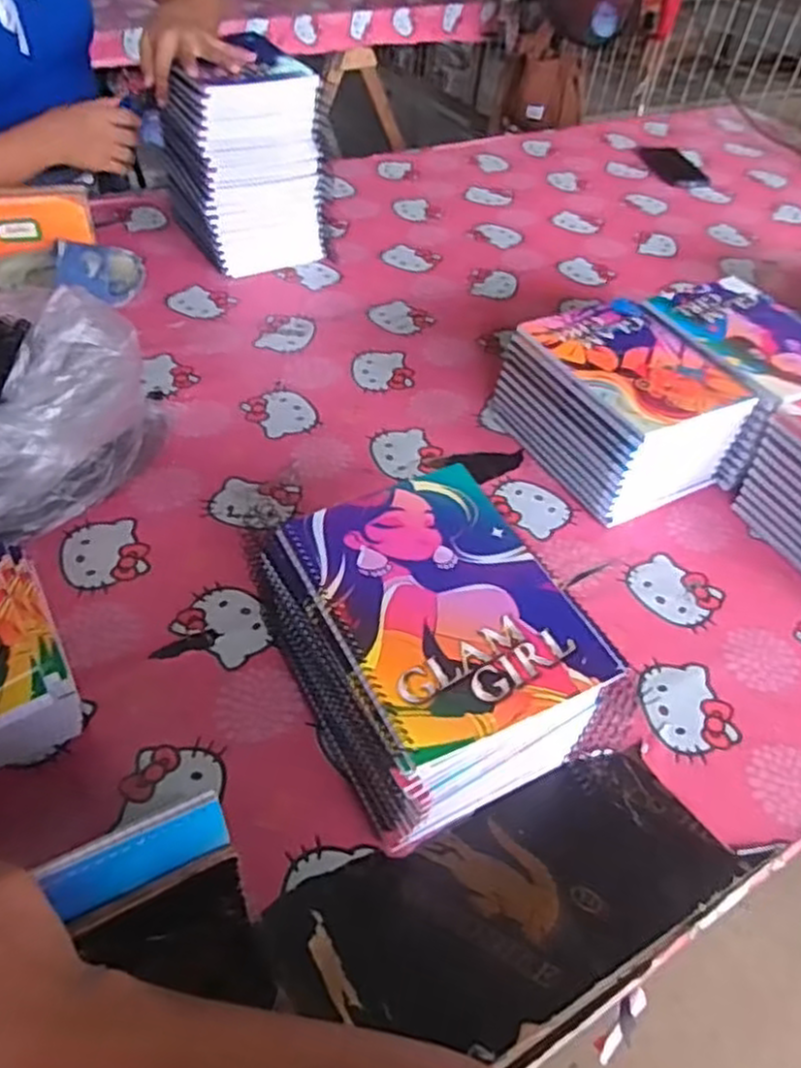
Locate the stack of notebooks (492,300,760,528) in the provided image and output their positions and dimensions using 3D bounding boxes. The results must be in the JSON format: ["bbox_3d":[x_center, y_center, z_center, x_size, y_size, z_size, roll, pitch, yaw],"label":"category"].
[{"bbox_3d":[0.223,-0.131,0.773,0.162,0.118,0.194,-20,52,-23],"label":"stack of notebooks"}]

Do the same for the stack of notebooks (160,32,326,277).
[{"bbox_3d":[-0.218,-0.507,1.006,0.186,0.233,0.205,-16,50,-19],"label":"stack of notebooks"}]

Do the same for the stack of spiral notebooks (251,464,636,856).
[{"bbox_3d":[0.018,0.087,0.525,0.156,0.155,0.196,-20,51,-22],"label":"stack of spiral notebooks"}]

